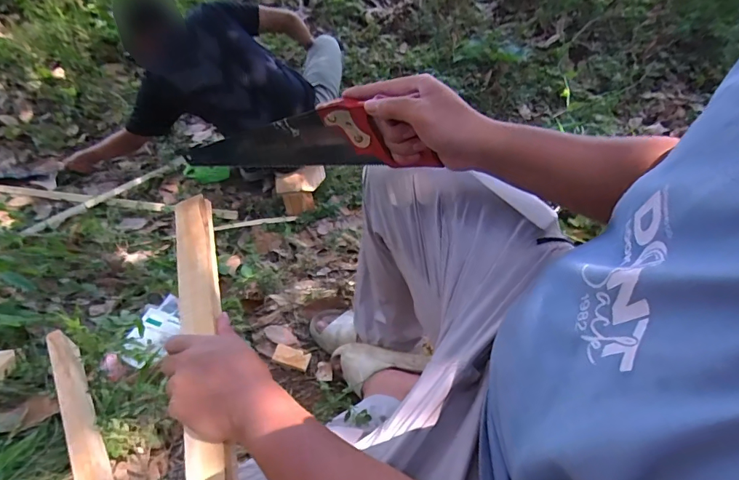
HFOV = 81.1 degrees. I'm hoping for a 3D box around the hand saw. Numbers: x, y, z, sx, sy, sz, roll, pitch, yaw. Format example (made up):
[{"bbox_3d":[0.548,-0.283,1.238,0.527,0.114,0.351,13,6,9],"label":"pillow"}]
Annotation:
[{"bbox_3d":[-0.122,-0.133,0.604,0.450,0.090,0.019,5,41,38],"label":"hand saw"}]

